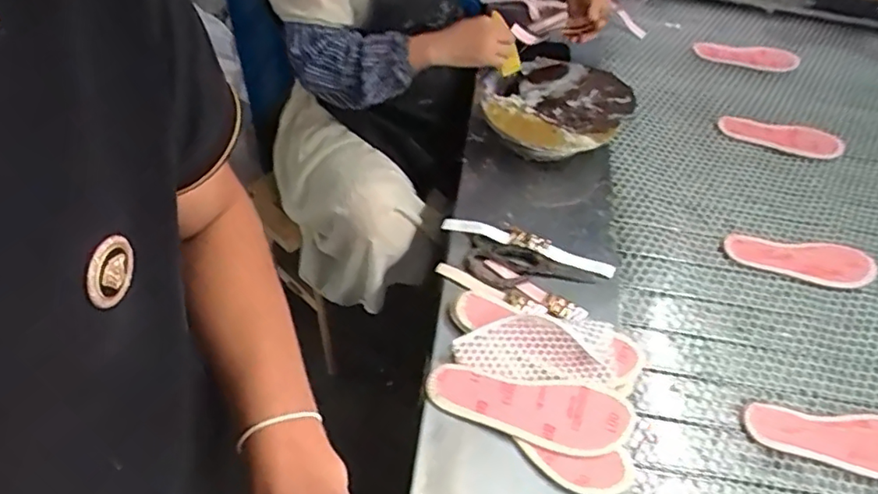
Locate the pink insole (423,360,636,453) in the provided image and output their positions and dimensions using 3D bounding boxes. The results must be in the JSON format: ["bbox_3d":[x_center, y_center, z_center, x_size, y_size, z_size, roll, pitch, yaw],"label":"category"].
[{"bbox_3d":[0.107,0.196,0.690,0.241,0.014,0.078,8,66,6],"label":"pink insole"}]

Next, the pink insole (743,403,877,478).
[{"bbox_3d":[0.514,0.250,0.730,0.230,0.013,0.081,6,53,-1],"label":"pink insole"}]

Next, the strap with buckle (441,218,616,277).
[{"bbox_3d":[0.131,-0.004,0.848,0.254,0.027,0.025,19,54,8],"label":"strap with buckle"}]

